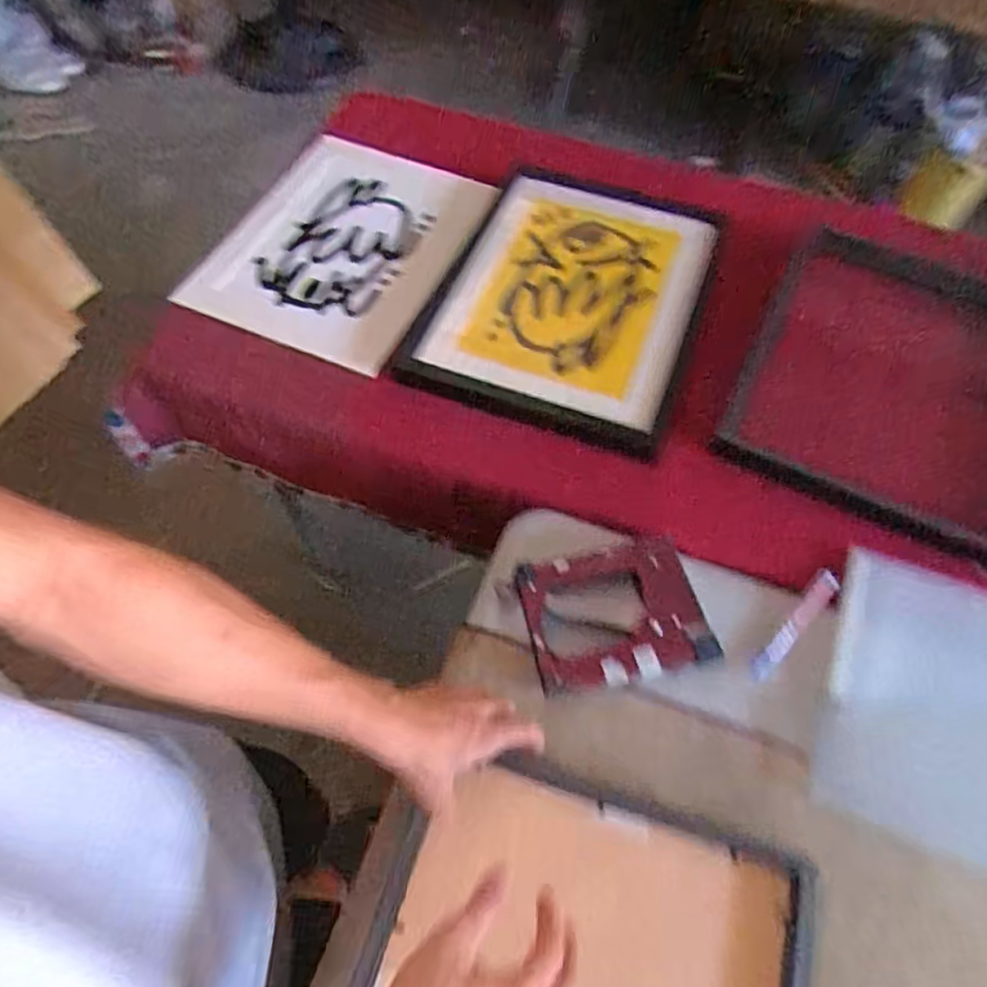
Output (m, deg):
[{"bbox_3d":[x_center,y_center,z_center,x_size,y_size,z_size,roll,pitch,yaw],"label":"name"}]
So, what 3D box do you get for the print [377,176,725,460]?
[{"bbox_3d":[0.092,-0.250,0.796,0.318,0.045,0.406,19,62,9],"label":"print"}]

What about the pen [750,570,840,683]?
[{"bbox_3d":[0.281,0.123,0.607,0.019,0.012,0.131,40,67,19],"label":"pen"}]

